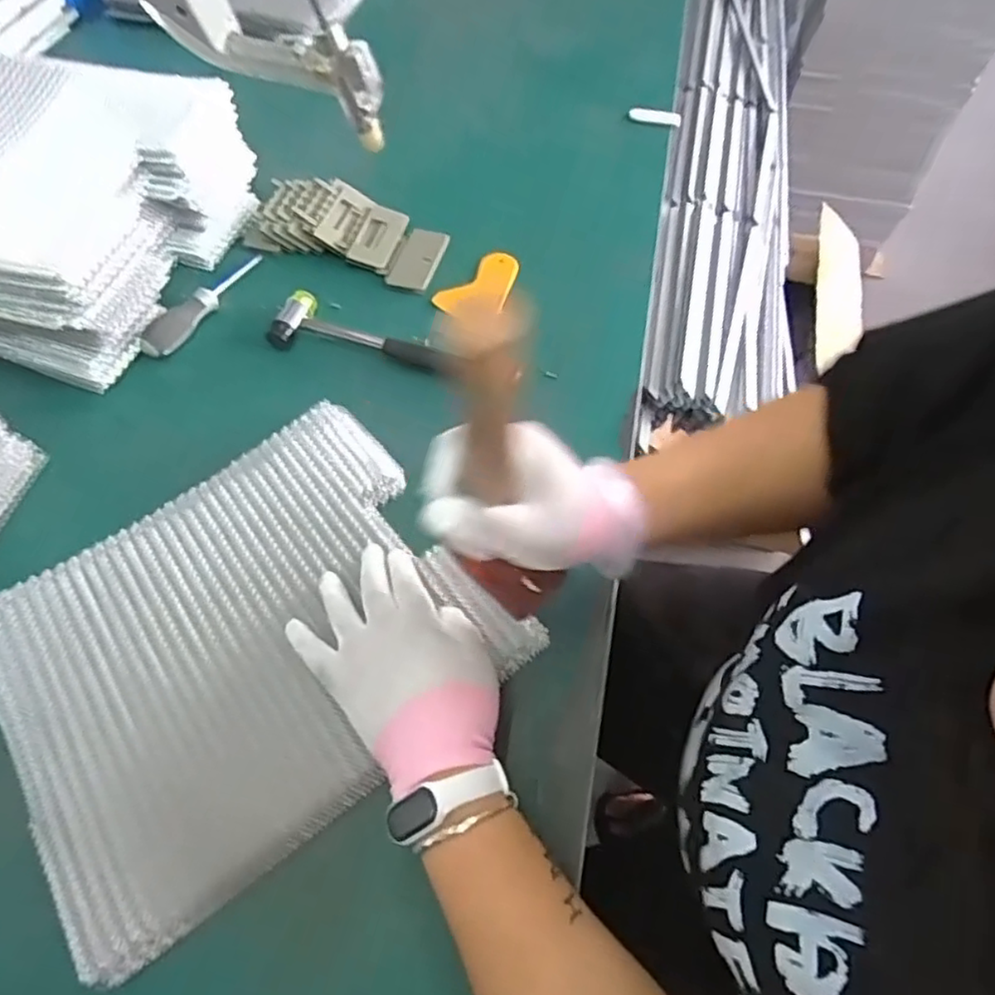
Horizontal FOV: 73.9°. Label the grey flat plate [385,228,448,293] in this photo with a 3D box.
[{"bbox_3d":[-0.080,-0.249,0.686,0.045,0.009,0.085,16,63,10],"label":"grey flat plate"}]

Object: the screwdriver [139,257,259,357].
[{"bbox_3d":[-0.289,-0.196,0.658,0.026,0.033,0.157,24,64,13],"label":"screwdriver"}]

